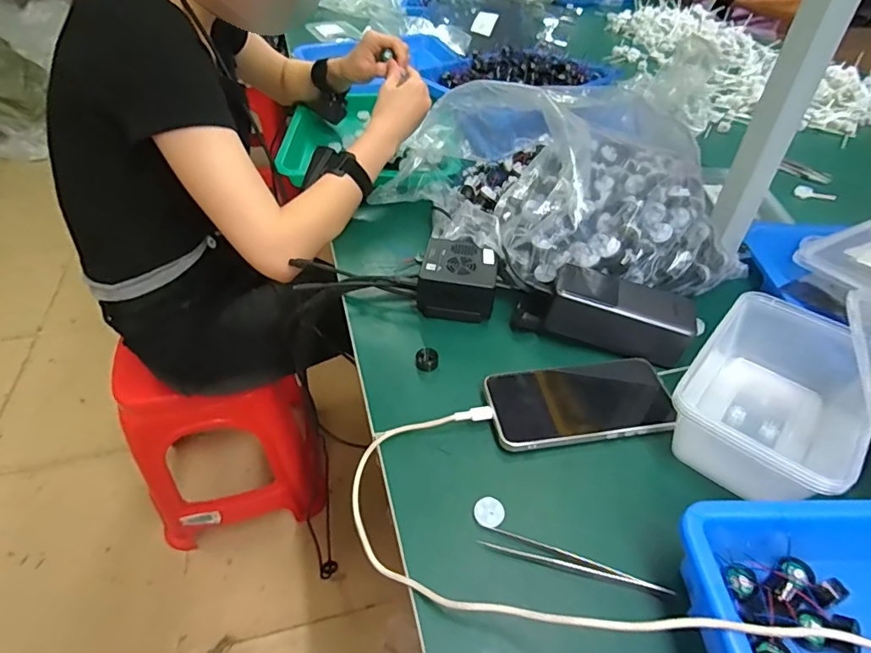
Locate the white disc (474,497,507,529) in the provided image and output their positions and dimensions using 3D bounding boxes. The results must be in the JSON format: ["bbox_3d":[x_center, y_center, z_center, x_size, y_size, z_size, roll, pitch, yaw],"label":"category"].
[{"bbox_3d":[0.039,0.134,0.368,0.021,0.004,0.020,-2,62,4],"label":"white disc"}]

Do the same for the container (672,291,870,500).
[{"bbox_3d":[0.265,0.056,0.406,0.111,0.072,0.163,30,51,28],"label":"container"}]

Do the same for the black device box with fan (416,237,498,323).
[{"bbox_3d":[0.023,-0.047,0.534,0.081,0.053,0.080,6,44,6],"label":"black device box with fan"}]

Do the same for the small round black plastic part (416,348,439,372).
[{"bbox_3d":[-0.008,0.031,0.483,0.022,0.013,0.018,-1,43,-1],"label":"small round black plastic part"}]

